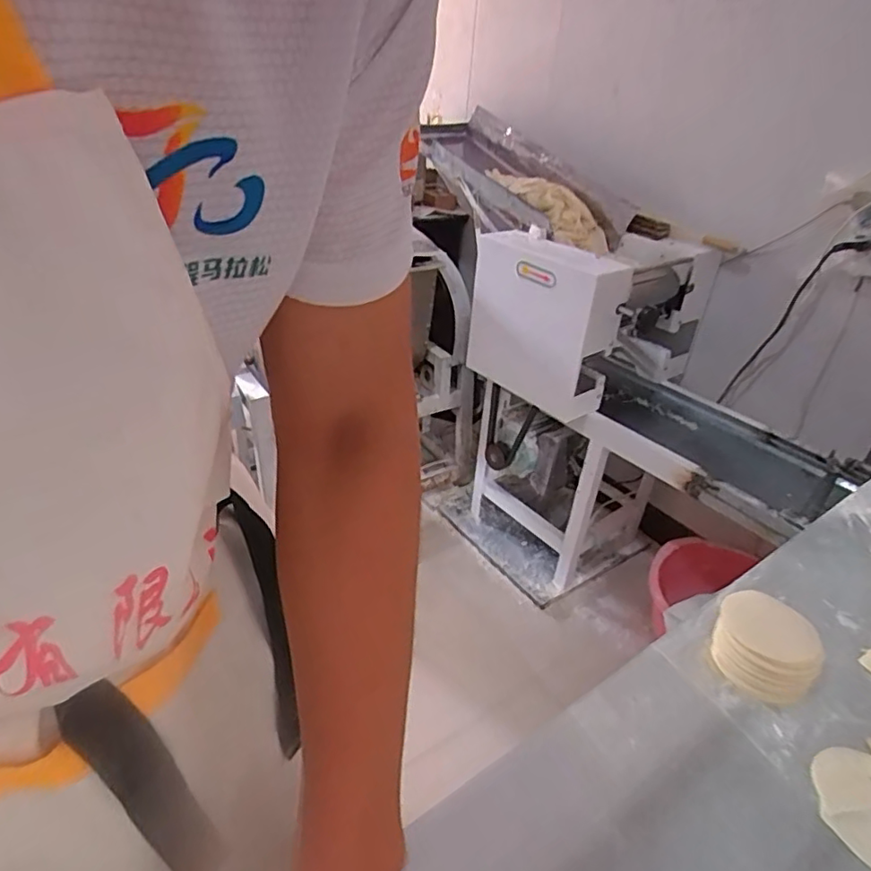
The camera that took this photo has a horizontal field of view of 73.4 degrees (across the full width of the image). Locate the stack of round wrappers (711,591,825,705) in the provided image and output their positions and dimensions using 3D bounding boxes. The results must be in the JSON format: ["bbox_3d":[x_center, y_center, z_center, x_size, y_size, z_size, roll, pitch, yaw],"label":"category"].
[{"bbox_3d":[0.319,0.201,0.564,0.092,0.046,0.097,31,40,35],"label":"stack of round wrappers"}]

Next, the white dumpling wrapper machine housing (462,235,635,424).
[{"bbox_3d":[0.249,-0.262,1.403,0.120,0.356,0.378,-21,40,-35],"label":"white dumpling wrapper machine housing"}]

